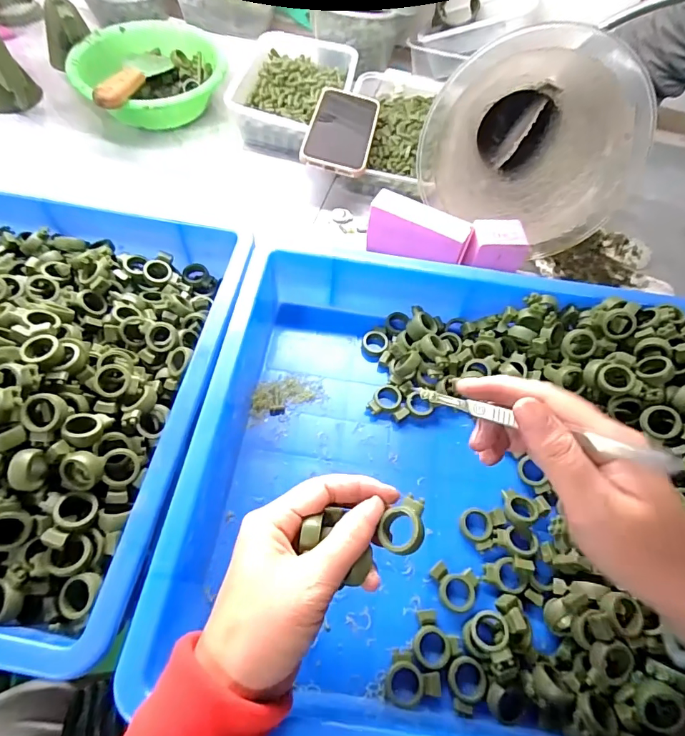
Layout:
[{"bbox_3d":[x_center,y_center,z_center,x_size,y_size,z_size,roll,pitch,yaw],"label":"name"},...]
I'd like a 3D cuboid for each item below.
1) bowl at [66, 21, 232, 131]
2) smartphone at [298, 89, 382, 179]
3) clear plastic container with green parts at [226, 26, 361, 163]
[{"bbox_3d":[-0.273,-0.416,0.623,0.188,0.060,0.182,2,60,-3],"label":"bowl"},{"bbox_3d":[0.001,-0.304,0.555,0.079,0.016,0.175,12,56,-3],"label":"smartphone"},{"bbox_3d":[-0.064,-0.406,0.643,0.154,0.059,0.231,8,60,1],"label":"clear plastic container with green parts"}]

